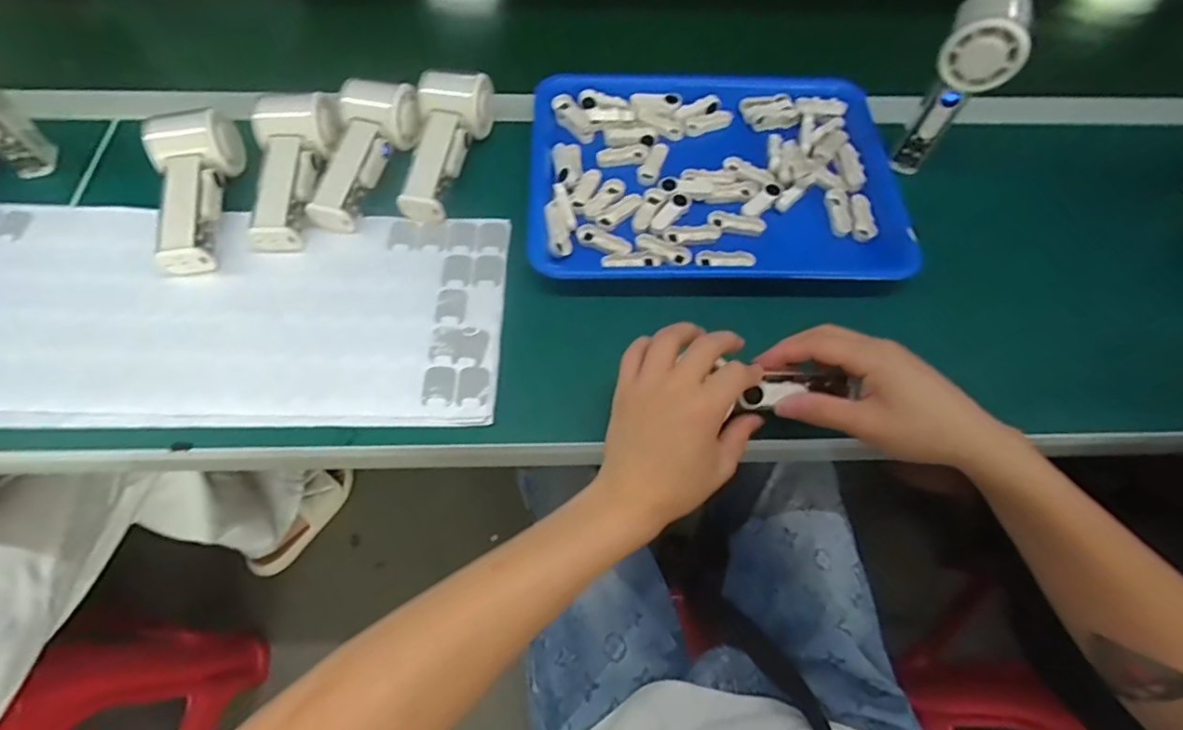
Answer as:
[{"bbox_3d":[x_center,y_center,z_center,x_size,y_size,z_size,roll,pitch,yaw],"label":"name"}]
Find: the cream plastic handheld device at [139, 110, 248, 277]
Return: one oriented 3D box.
[{"bbox_3d":[-0.349,-0.152,0.474,0.061,0.047,0.148,-4,65,-4],"label":"cream plastic handheld device"}]

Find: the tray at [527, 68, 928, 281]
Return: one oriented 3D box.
[{"bbox_3d":[0.112,-0.188,0.526,0.334,0.032,0.268,0,62,-2],"label":"tray"}]

